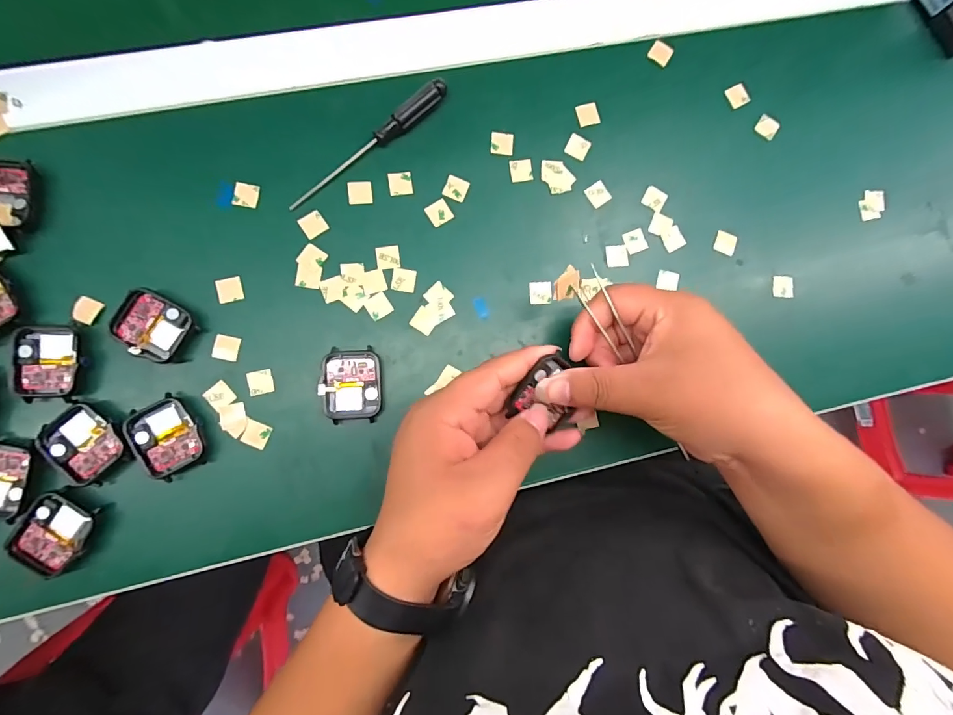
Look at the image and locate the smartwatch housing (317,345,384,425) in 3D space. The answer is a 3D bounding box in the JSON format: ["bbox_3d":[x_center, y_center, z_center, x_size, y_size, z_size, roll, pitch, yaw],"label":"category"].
[{"bbox_3d":[-0.081,0.018,0.278,0.037,0.011,0.046,-4,85,-5],"label":"smartwatch housing"}]

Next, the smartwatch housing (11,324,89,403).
[{"bbox_3d":[-0.260,0.003,0.261,0.040,0.006,0.047,-1,85,-5],"label":"smartwatch housing"}]

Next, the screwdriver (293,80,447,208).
[{"bbox_3d":[-0.072,-0.143,0.288,0.129,0.016,0.011,-40,89,-7],"label":"screwdriver"}]

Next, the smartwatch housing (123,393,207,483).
[{"bbox_3d":[-0.191,0.049,0.265,0.038,0.008,0.046,-28,88,-7],"label":"smartwatch housing"}]

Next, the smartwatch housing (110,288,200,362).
[{"bbox_3d":[-0.202,-0.020,0.269,0.042,0.009,0.036,34,83,-1],"label":"smartwatch housing"}]

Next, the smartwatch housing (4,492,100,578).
[{"bbox_3d":[-0.252,0.104,0.257,0.039,0.008,0.043,36,83,-1],"label":"smartwatch housing"}]

